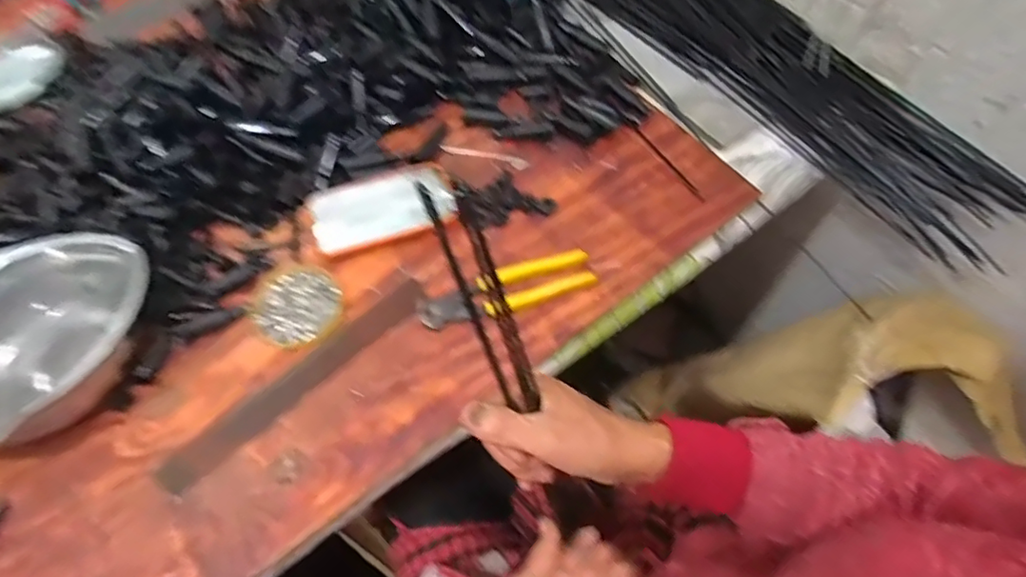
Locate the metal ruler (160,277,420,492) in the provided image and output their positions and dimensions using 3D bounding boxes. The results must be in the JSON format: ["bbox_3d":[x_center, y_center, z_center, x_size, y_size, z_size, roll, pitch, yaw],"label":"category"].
[{"bbox_3d":[-0.191,0.081,0.500,0.265,0.010,0.033,-39,65,-18],"label":"metal ruler"}]

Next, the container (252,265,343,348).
[{"bbox_3d":[-0.208,0.013,0.531,0.084,0.016,0.079,-1,62,3],"label":"container"}]

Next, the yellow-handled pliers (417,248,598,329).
[{"bbox_3d":[-0.006,0.004,0.521,0.165,0.026,0.046,-15,62,-4],"label":"yellow-handled pliers"}]

